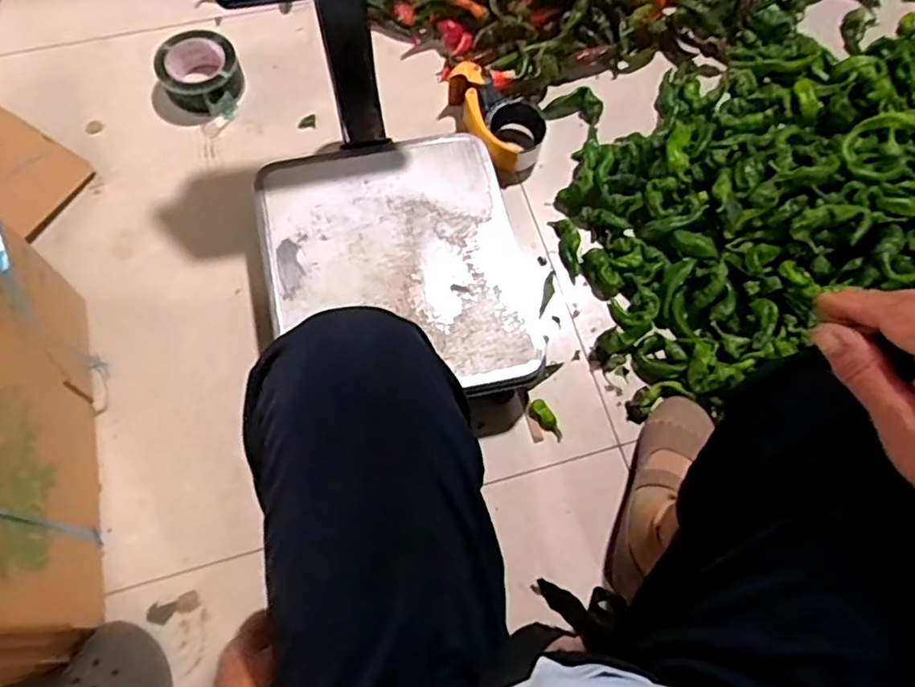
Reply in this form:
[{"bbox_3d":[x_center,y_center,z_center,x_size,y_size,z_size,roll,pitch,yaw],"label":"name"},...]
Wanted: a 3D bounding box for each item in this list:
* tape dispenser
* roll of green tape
[{"bbox_3d":[0.060,-0.333,0.938,0.110,0.075,0.175,-17,71,-9],"label":"tape dispenser"},{"bbox_3d":[-0.370,-0.400,0.932,0.115,0.062,0.109,23,70,6],"label":"roll of green tape"}]

